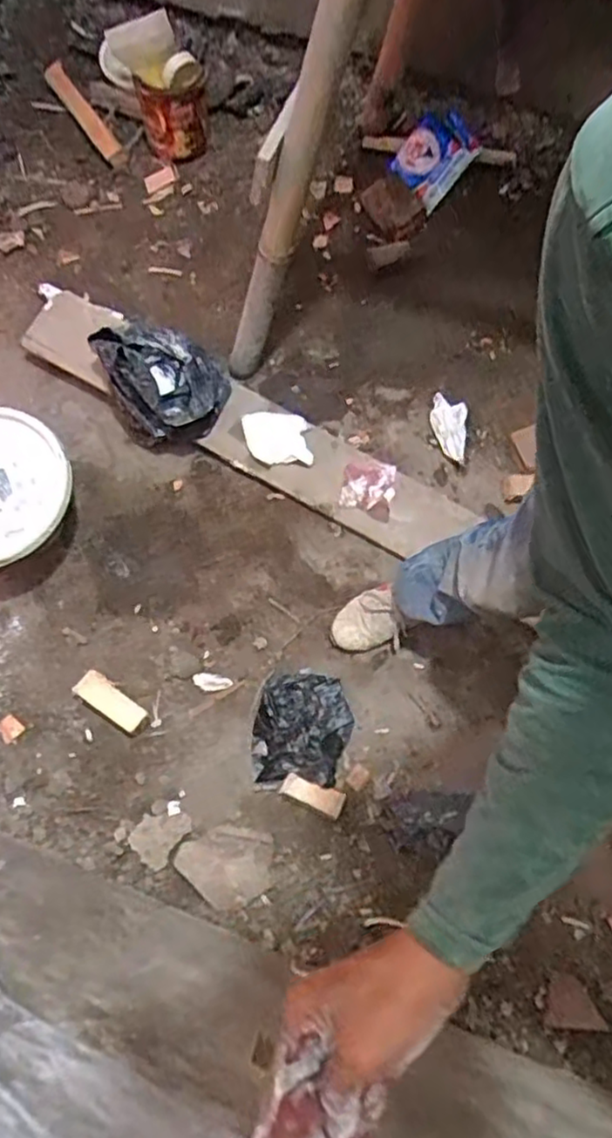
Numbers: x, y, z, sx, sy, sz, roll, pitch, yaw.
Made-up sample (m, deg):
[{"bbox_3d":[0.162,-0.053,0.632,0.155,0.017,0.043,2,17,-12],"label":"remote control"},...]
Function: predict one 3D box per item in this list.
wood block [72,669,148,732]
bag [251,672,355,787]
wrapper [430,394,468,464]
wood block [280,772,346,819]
[{"bbox_3d":[-0.361,0.244,1.276,0.138,0.024,0.052,35,77,9],"label":"wood block"},{"bbox_3d":[-0.007,0.291,1.264,0.175,0.035,0.193,3,75,0],"label":"bag"},{"bbox_3d":[0.295,-0.294,1.436,0.073,0.041,0.136,5,75,1],"label":"wrapper"},{"bbox_3d":[0.011,0.400,1.220,0.114,0.032,0.050,21,75,5],"label":"wood block"}]

